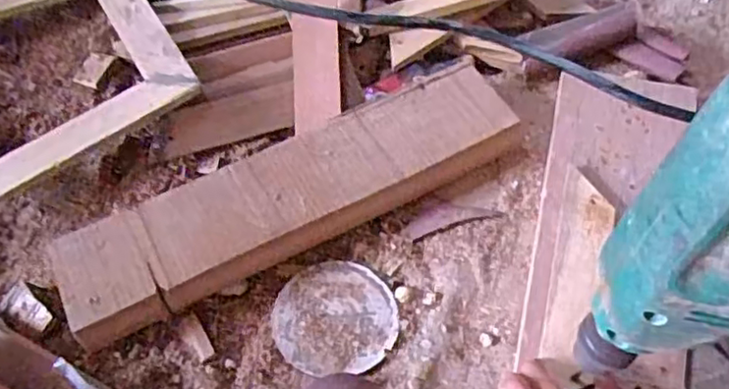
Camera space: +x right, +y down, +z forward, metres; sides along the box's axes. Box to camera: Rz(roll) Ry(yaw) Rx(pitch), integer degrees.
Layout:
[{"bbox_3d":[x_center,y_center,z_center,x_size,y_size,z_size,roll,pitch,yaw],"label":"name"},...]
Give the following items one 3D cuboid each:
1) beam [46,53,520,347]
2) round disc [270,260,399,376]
[{"bbox_3d":[-0.046,-0.002,0.479,0.334,0.037,0.090,-26,61,-15],"label":"beam"},{"bbox_3d":[-0.020,0.083,0.449,0.082,0.007,0.079,0,58,1],"label":"round disc"}]

